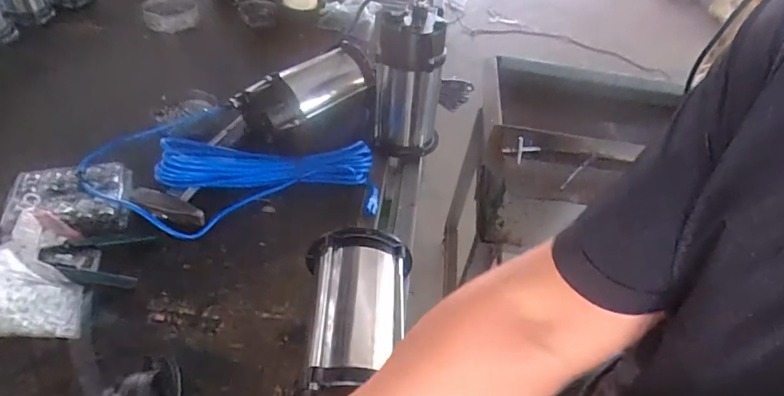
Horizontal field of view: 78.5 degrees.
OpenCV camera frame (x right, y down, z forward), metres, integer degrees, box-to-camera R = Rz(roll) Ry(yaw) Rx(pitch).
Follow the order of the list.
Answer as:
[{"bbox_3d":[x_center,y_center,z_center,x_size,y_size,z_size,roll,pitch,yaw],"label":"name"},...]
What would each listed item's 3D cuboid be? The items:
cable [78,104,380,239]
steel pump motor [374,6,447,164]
[{"bbox_3d":[-0.280,-0.056,0.850,0.496,0.072,0.281,-5,44,-12],"label":"cable"},{"bbox_3d":[0.033,-0.198,0.891,0.125,0.270,0.122,5,43,-1],"label":"steel pump motor"}]

